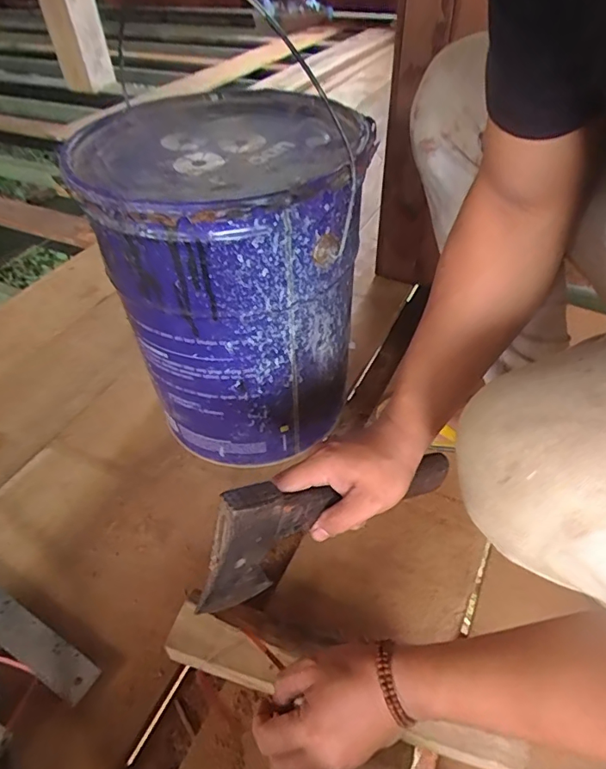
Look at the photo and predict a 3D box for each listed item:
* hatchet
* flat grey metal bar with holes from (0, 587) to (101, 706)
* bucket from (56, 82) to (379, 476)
[{"bbox_3d":[0.033,0.114,0.443,0.266,0.110,0.031,-10,42,-35],"label":"hatchet"},{"bbox_3d":[-0.328,0.242,0.518,0.278,0.009,0.037,23,48,21],"label":"flat grey metal bar with holes"},{"bbox_3d":[-0.083,-0.107,0.595,0.257,0.364,0.281,-1,45,1],"label":"bucket"}]

